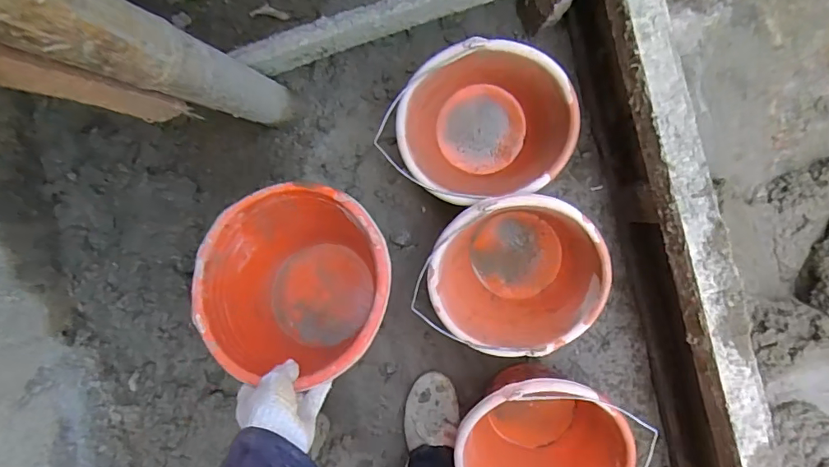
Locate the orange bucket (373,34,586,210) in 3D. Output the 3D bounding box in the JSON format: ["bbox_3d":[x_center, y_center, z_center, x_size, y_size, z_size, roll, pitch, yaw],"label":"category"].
[{"bbox_3d":[0.103,-0.160,0.765,0.262,0.190,0.220,-15,93,4],"label":"orange bucket"}]

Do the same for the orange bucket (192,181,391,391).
[{"bbox_3d":[-0.147,0.059,0.652,0.234,0.191,0.235,0,90,2],"label":"orange bucket"}]

